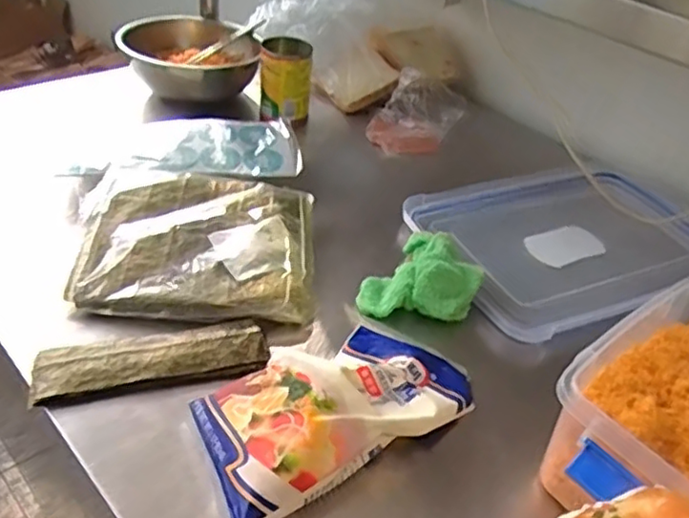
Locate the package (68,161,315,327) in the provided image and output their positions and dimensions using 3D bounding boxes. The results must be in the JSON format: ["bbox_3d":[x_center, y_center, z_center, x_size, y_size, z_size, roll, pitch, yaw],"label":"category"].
[{"bbox_3d":[-0.146,-0.024,0.649,0.224,0.027,0.207,2,38,-6],"label":"package"}]

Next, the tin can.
[{"bbox_3d":[-0.083,-0.255,0.920,0.074,0.100,0.084,3,38,-6],"label":"tin can"}]

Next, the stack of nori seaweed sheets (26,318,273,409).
[{"bbox_3d":[-0.164,0.084,0.546,0.190,0.016,0.051,-6,40,-16],"label":"stack of nori seaweed sheets"}]

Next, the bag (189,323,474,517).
[{"bbox_3d":[-0.006,0.104,0.513,0.240,0.048,0.137,-19,45,-30],"label":"bag"}]

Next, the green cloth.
[{"bbox_3d":[0.082,0.017,0.645,0.104,0.052,0.116,20,40,16],"label":"green cloth"}]

